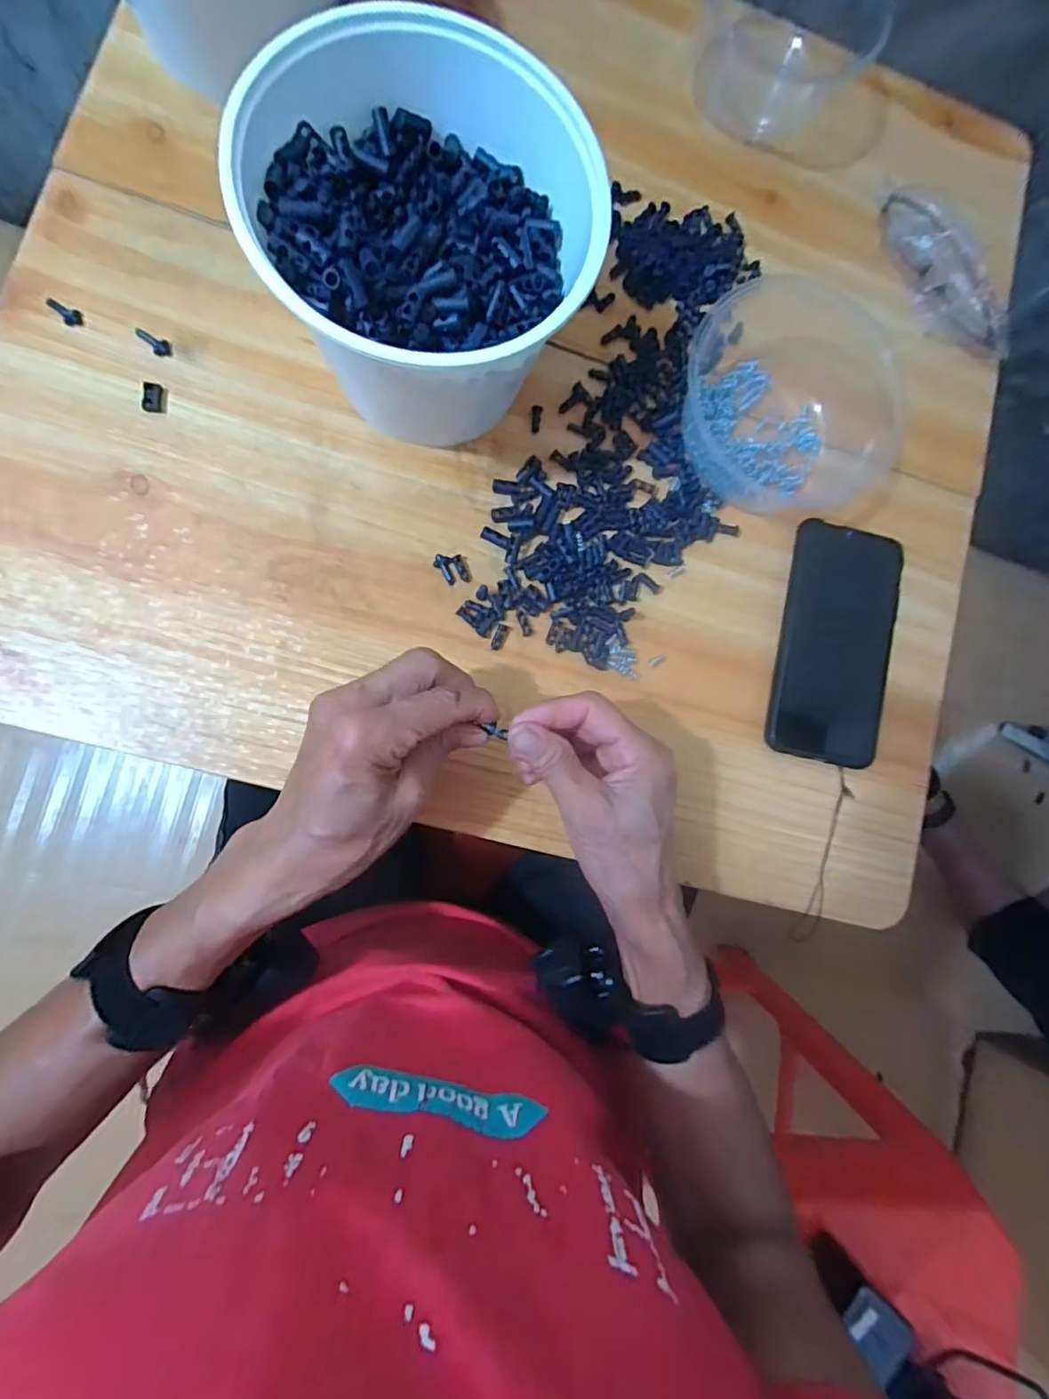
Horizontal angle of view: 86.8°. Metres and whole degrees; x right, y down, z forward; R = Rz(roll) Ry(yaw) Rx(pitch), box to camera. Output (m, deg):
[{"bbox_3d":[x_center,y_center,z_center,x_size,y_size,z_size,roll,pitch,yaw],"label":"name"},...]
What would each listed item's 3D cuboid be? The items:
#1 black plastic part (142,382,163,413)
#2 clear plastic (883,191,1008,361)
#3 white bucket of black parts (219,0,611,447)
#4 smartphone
[{"bbox_3d":[-0.221,-0.180,0.329,0.010,0.004,0.018,5,85,-8],"label":"black plastic part"},{"bbox_3d":[0.313,-0.314,0.411,0.029,0.035,0.139,-41,92,-9],"label":"clear plastic"},{"bbox_3d":[-0.050,-0.228,0.302,0.162,0.113,0.153,15,84,-7],"label":"white bucket of black parts"},{"bbox_3d":[0.218,-0.039,0.387,0.080,0.010,0.163,12,84,-7],"label":"smartphone"}]

